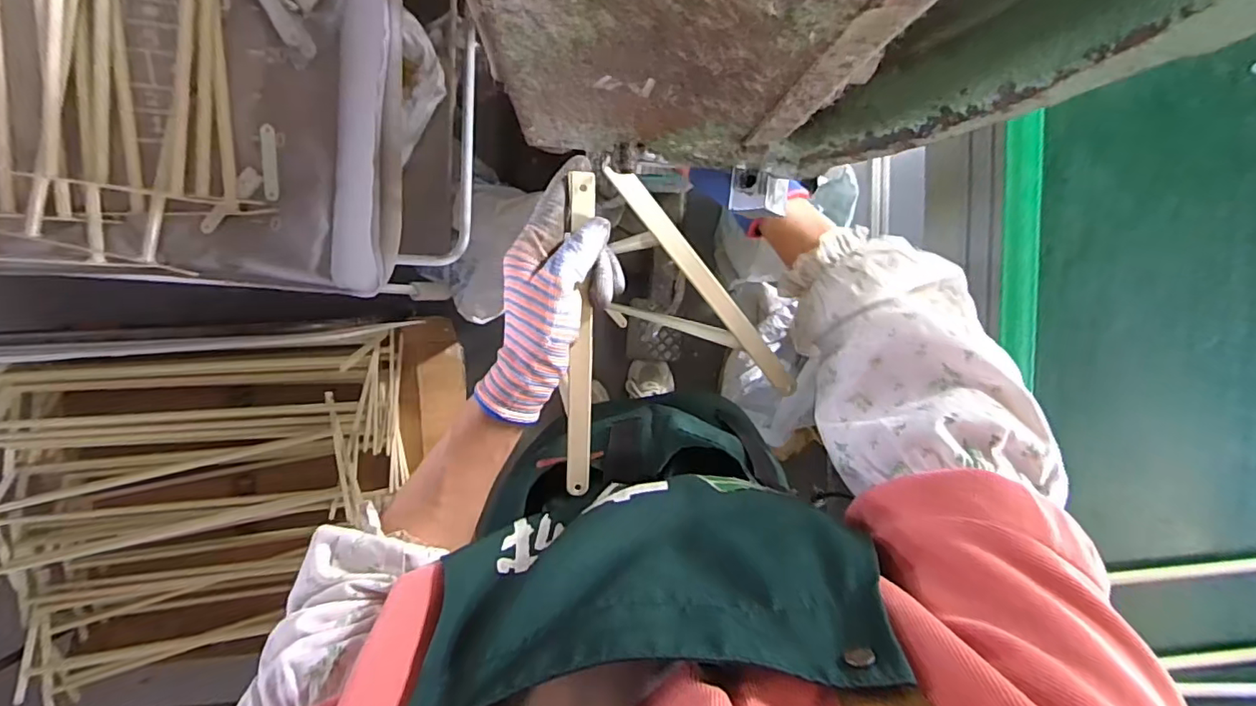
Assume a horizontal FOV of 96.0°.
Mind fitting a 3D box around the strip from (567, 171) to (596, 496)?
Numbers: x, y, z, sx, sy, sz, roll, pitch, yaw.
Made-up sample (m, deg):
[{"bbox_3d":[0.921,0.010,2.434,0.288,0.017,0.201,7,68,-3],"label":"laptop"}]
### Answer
[{"bbox_3d":[-0.034,-0.007,0.411,0.017,0.006,0.231,1,99,-8],"label":"strip"}]

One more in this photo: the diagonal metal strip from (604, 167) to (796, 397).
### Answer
[{"bbox_3d":[0.058,-0.050,0.417,0.017,0.009,0.210,-38,100,11],"label":"diagonal metal strip"}]

